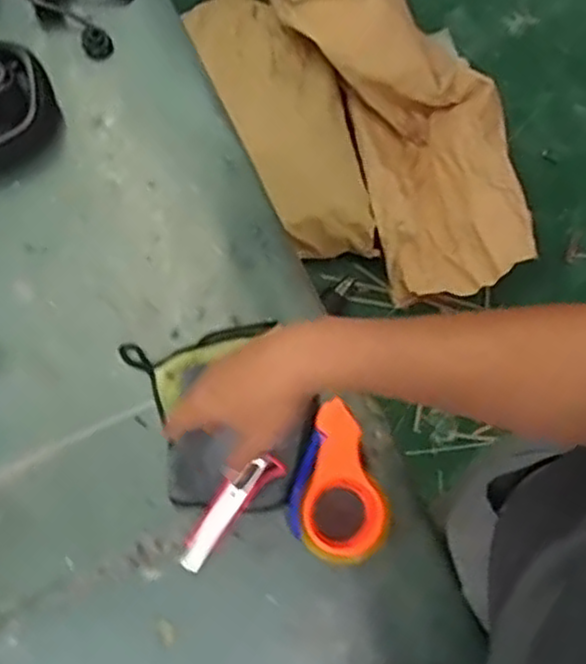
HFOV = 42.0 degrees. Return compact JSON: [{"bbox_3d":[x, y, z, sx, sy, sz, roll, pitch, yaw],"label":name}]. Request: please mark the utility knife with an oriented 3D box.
[{"bbox_3d":[-0.070,0.190,0.813,0.037,0.021,0.149,41,95,8],"label":"utility knife"}]

